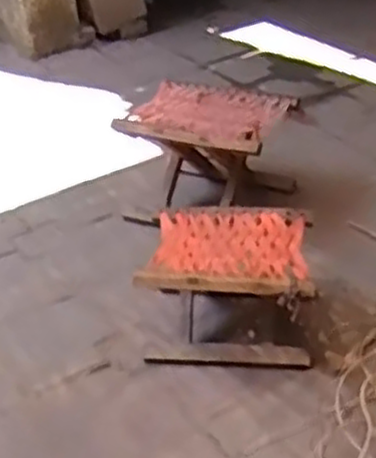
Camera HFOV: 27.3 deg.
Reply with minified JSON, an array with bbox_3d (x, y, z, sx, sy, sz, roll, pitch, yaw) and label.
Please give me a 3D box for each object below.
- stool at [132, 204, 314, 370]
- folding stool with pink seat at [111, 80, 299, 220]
[{"bbox_3d":[0.082,0.105,1.356,0.285,0.194,0.248,6,33,15],"label":"stool"},{"bbox_3d":[0.053,-0.155,1.718,0.315,0.247,0.295,12,35,23],"label":"folding stool with pink seat"}]

